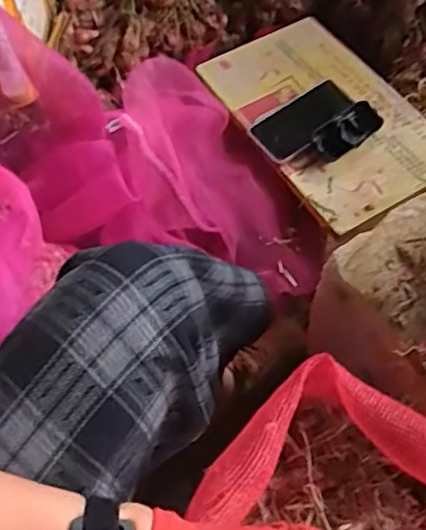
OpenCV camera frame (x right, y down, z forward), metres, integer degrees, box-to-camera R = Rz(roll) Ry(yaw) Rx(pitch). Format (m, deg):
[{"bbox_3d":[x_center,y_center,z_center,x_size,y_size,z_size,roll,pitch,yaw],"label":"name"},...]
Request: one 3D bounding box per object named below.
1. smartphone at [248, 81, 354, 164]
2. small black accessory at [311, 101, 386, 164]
[{"bbox_3d":[0.131,-0.212,0.887,0.152,0.013,0.086,-32,59,-7],"label":"smartphone"},{"bbox_3d":[0.189,-0.188,0.867,0.100,0.034,0.049,-35,62,-18],"label":"small black accessory"}]

